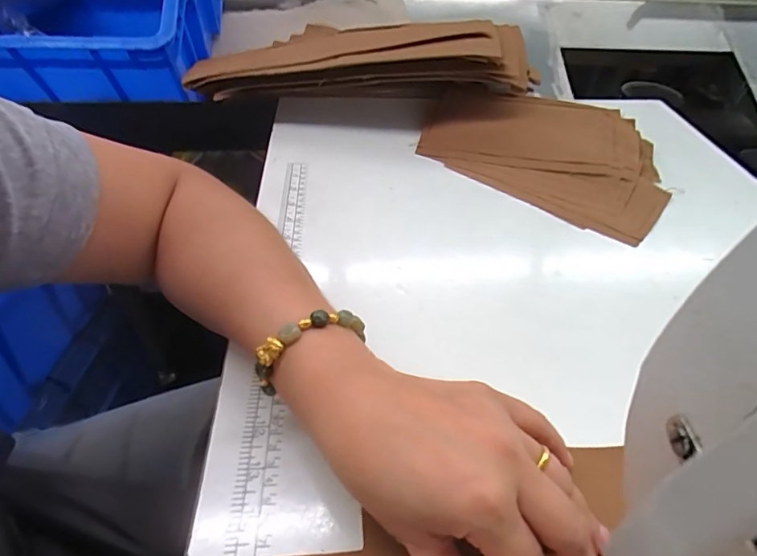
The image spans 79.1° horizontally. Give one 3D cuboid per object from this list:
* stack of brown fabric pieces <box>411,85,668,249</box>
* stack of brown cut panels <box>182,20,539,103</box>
[{"bbox_3d":[0.185,-0.152,0.513,0.267,0.032,0.188,28,49,25],"label":"stack of brown fabric pieces"},{"bbox_3d":[-0.016,-0.255,0.535,0.411,0.065,0.089,1,44,-1],"label":"stack of brown cut panels"}]

